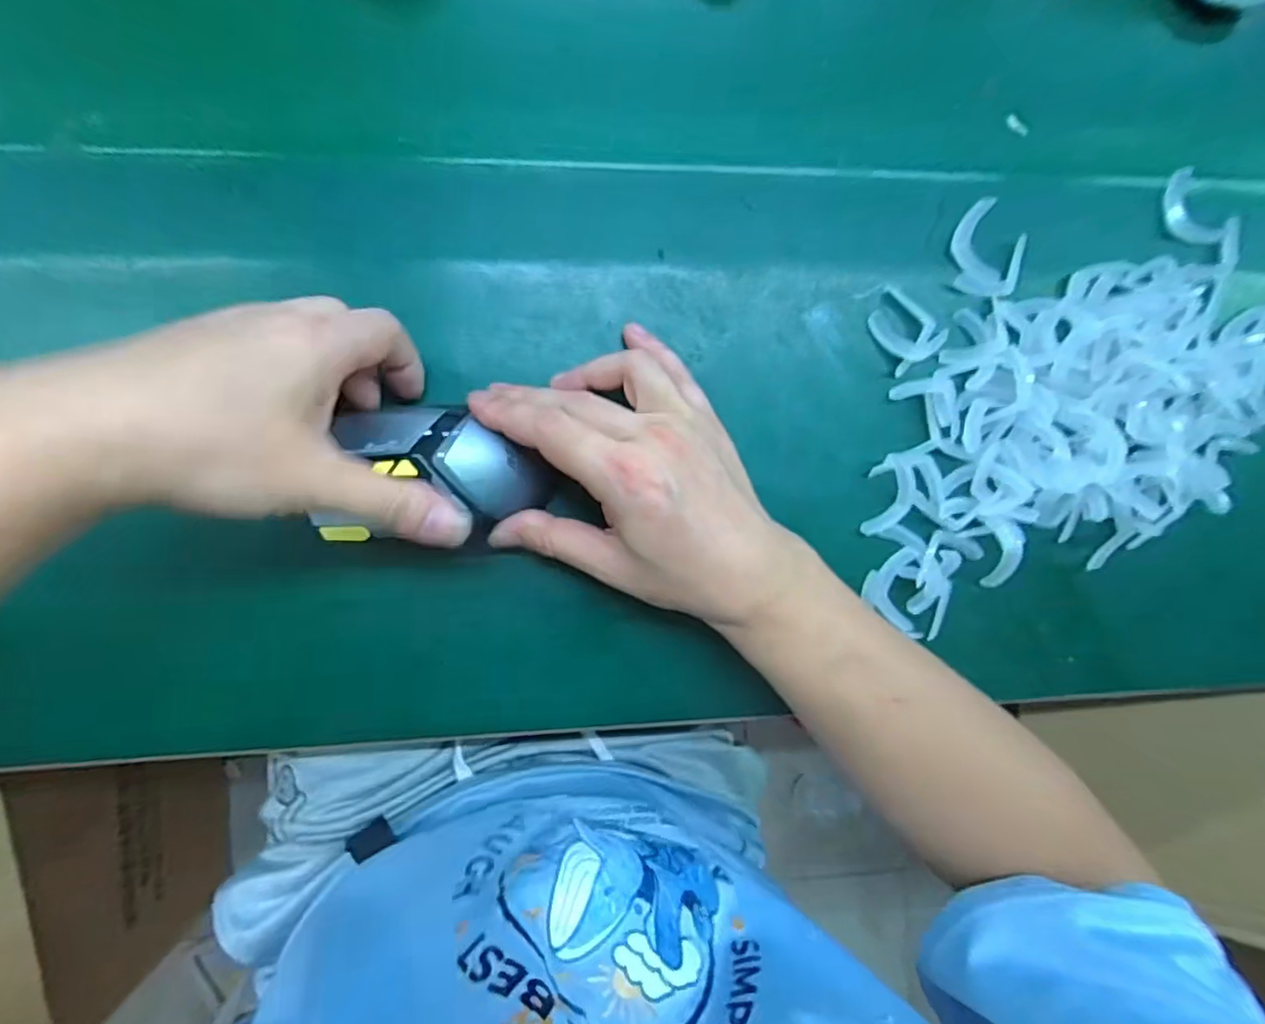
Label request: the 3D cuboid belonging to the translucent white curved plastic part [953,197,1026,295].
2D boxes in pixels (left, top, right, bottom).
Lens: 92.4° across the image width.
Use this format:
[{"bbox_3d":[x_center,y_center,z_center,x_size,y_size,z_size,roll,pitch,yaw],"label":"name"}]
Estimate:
[{"bbox_3d":[0.199,-0.146,0.340,0.041,0.009,0.051,18,90,-6],"label":"translucent white curved plastic part"}]

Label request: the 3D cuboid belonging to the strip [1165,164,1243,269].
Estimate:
[{"bbox_3d":[0.338,-0.173,0.361,0.063,0.011,0.029,39,83,-6],"label":"strip"}]

